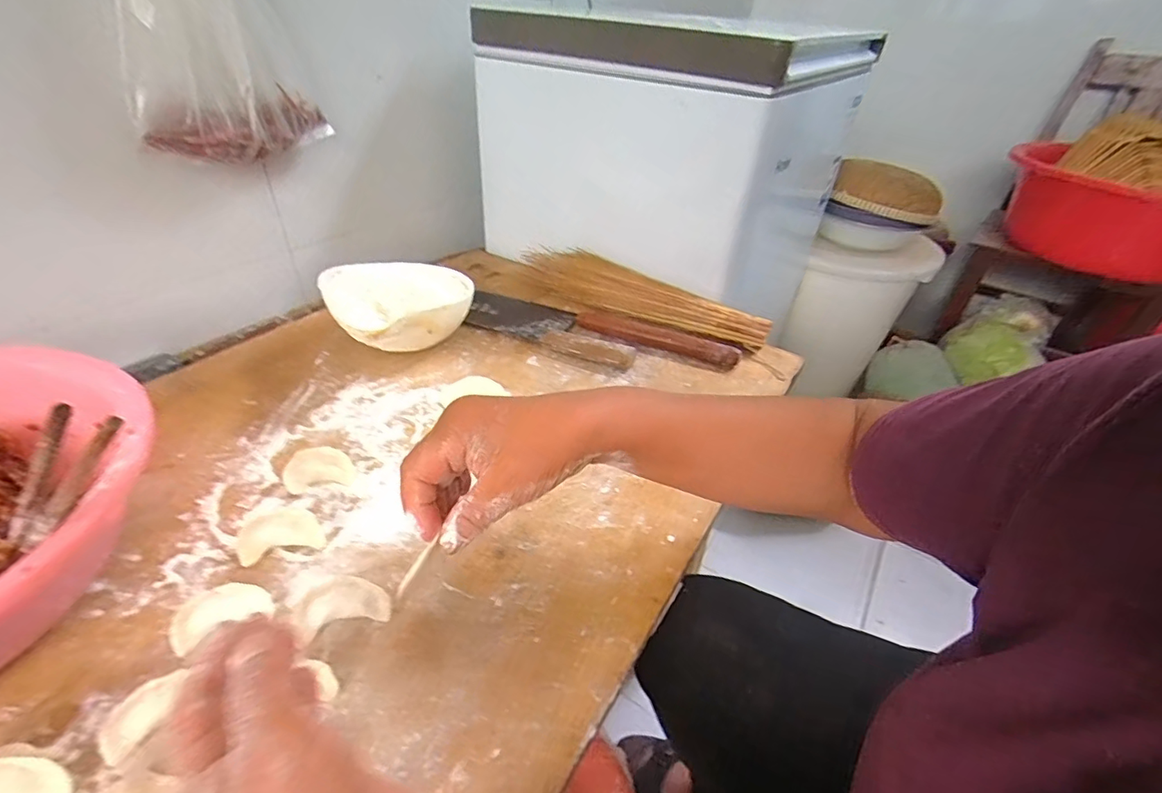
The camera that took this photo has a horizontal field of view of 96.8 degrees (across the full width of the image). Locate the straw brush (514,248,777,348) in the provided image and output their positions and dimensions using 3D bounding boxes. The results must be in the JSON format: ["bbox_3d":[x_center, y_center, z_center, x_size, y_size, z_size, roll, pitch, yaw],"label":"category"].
[{"bbox_3d":[0.075,-0.150,0.765,0.399,0.063,0.069,25,42,24],"label":"straw brush"}]

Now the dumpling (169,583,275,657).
[{"bbox_3d":[-0.260,0.157,0.373,0.062,0.030,0.023,-20,44,-27],"label":"dumpling"}]

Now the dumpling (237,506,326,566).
[{"bbox_3d":[-0.248,0.112,0.426,0.062,0.030,0.028,-11,40,-18],"label":"dumpling"}]

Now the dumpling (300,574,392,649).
[{"bbox_3d":[-0.174,0.154,0.378,0.061,0.030,0.029,-14,41,-22],"label":"dumpling"}]

